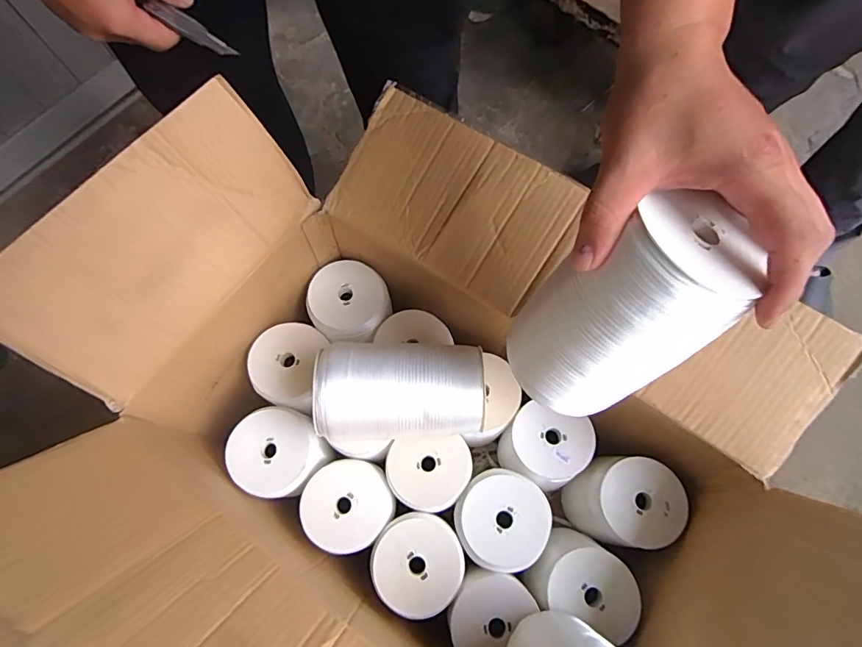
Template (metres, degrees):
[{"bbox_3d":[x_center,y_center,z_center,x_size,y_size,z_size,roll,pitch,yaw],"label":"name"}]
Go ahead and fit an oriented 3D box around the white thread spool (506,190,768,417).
[{"bbox_3d":[0.108,-0.002,0.283,0.065,0.150,0.080,-22,70,-42],"label":"white thread spool"}]

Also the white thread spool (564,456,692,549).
[{"bbox_3d":[0.198,0.185,0.499,0.086,0.118,0.080,0,72,0],"label":"white thread spool"}]

